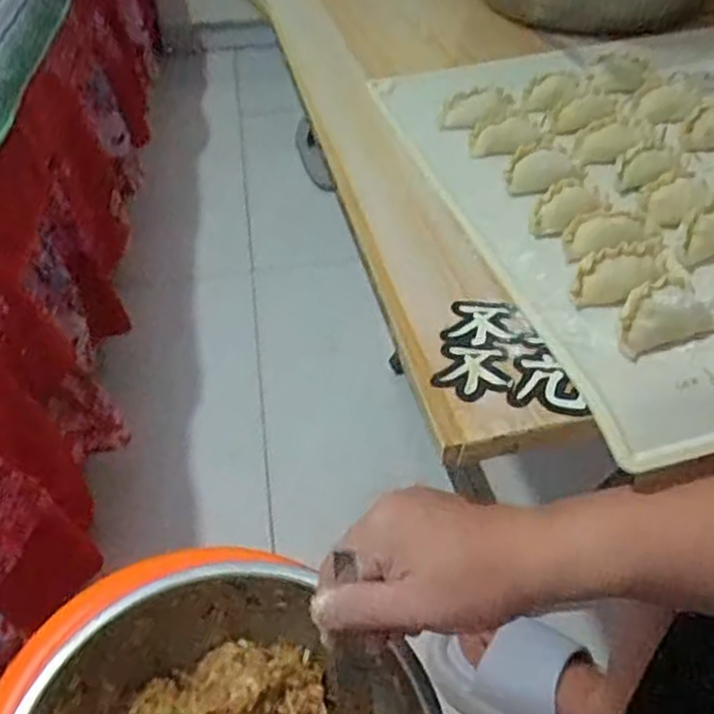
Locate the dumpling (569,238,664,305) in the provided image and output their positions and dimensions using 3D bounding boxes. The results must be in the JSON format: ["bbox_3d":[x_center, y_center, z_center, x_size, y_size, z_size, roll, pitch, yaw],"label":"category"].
[{"bbox_3d":[0.143,-0.047,0.386,0.065,0.019,0.027,-26,51,-23],"label":"dumpling"}]

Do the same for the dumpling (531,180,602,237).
[{"bbox_3d":[0.124,-0.091,0.431,0.045,0.021,0.020,-25,51,-23],"label":"dumpling"}]

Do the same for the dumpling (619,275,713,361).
[{"bbox_3d":[0.155,-0.022,0.358,0.057,0.021,0.027,-17,48,-16],"label":"dumpling"}]

